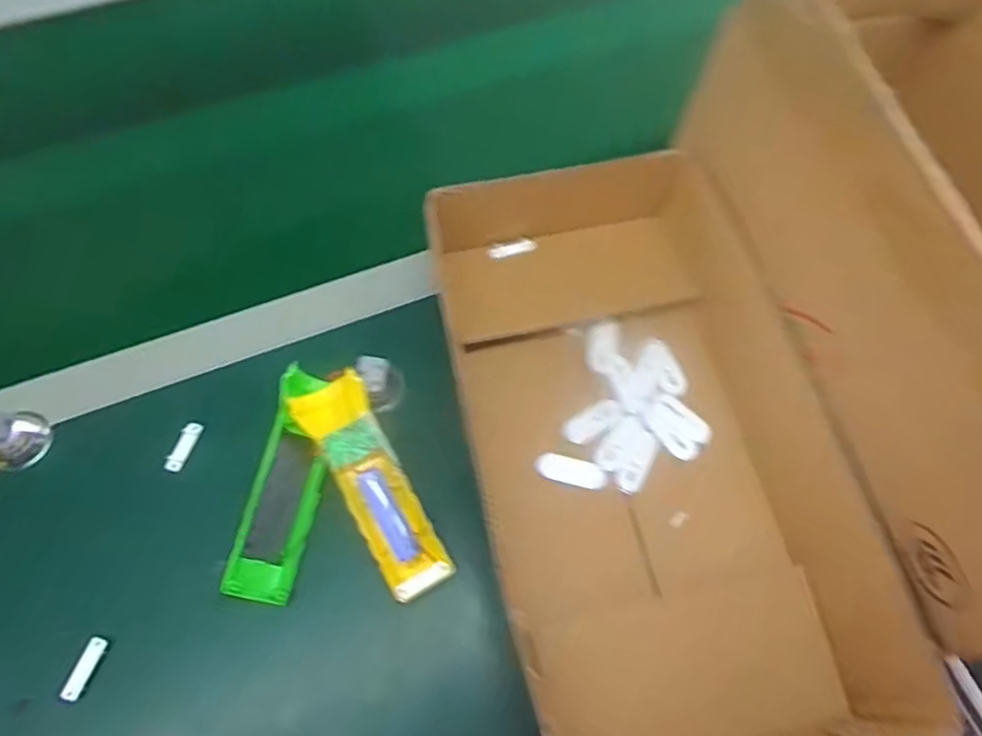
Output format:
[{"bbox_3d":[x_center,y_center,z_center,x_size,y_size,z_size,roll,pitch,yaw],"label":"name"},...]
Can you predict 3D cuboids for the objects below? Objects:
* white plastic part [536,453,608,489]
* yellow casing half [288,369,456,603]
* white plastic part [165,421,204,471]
[{"bbox_3d":[0.059,0.075,0.492,0.051,0.010,0.021,10,65,1],"label":"white plastic part"},{"bbox_3d":[-0.082,0.080,0.465,0.048,0.026,0.156,-28,70,-15],"label":"yellow casing half"},{"bbox_3d":[-0.224,0.058,0.487,0.010,0.008,0.038,20,66,6],"label":"white plastic part"}]

